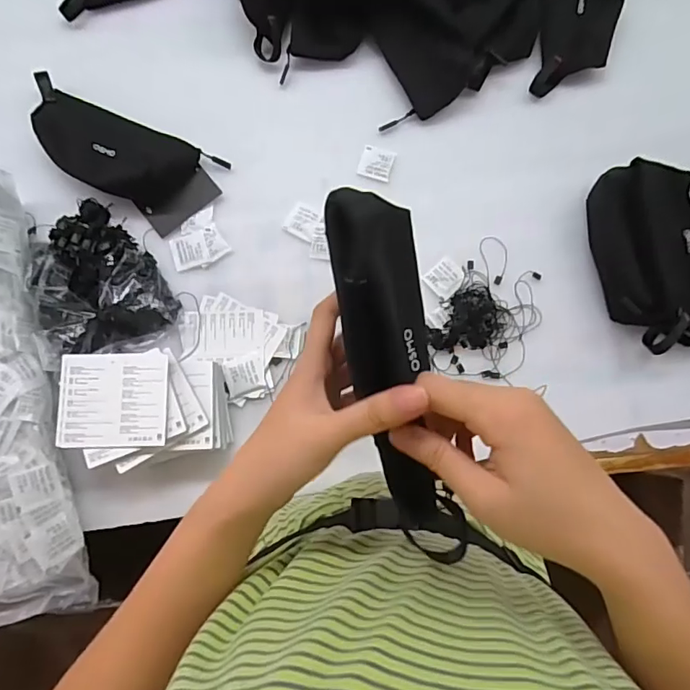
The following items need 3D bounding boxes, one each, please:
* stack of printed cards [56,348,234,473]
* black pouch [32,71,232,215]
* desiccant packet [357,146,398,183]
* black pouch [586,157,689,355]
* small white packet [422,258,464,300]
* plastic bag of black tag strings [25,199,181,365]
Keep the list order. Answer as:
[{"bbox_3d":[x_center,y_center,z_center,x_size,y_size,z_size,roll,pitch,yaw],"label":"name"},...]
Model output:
[{"bbox_3d":[-0.203,0.065,0.516,0.158,0.057,0.113,-5,81,-3],"label":"stack of printed cards"},{"bbox_3d":[-0.272,-0.228,0.583,0.244,0.040,0.103,23,81,2],"label":"black pouch"},{"bbox_3d":[0.038,-0.221,0.602,0.040,0.004,0.040,16,81,0],"label":"desiccant packet"},{"bbox_3d":[0.344,-0.100,0.567,0.104,0.046,0.214,-4,81,-3],"label":"black pouch"},{"bbox_3d":[0.118,-0.079,0.580,0.043,0.004,0.037,-43,85,-8],"label":"small white packet"},{"bbox_3d":[-0.270,-0.077,0.543,0.140,0.055,0.171,-15,82,-4],"label":"plastic bag of black tag strings"}]

